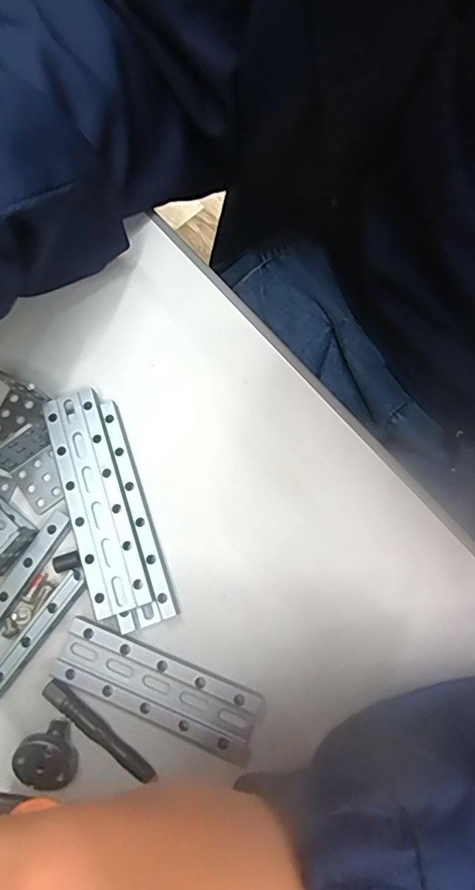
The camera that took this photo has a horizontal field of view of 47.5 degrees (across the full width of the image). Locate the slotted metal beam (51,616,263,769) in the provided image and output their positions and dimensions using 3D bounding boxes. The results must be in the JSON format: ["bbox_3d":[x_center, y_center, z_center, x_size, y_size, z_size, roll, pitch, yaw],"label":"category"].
[{"bbox_3d":[-0.031,0.093,0.207,0.080,0.005,0.025,21,76,9],"label":"slotted metal beam"}]

